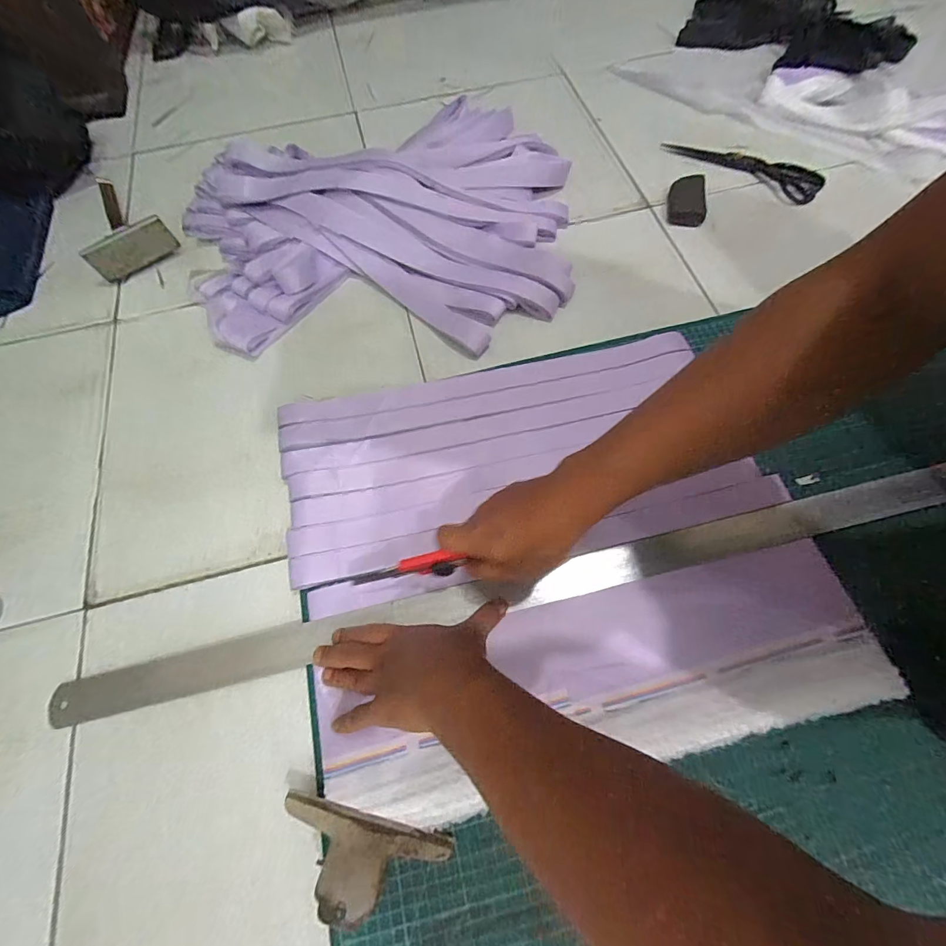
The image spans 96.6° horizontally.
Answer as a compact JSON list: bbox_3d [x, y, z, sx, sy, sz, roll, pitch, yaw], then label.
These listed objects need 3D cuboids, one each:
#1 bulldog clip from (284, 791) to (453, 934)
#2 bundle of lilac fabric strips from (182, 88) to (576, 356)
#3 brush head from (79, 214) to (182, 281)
[{"bbox_3d":[-0.091,0.305,0.333,0.137,0.045,0.058,14,68,6],"label":"bulldog clip"},{"bbox_3d":[-0.134,-0.381,0.600,0.541,0.073,0.447,0,67,1],"label":"bundle of lilac fabric strips"},{"bbox_3d":[-0.482,-0.317,0.598,0.111,0.052,0.017,-33,71,-12],"label":"brush head"}]

